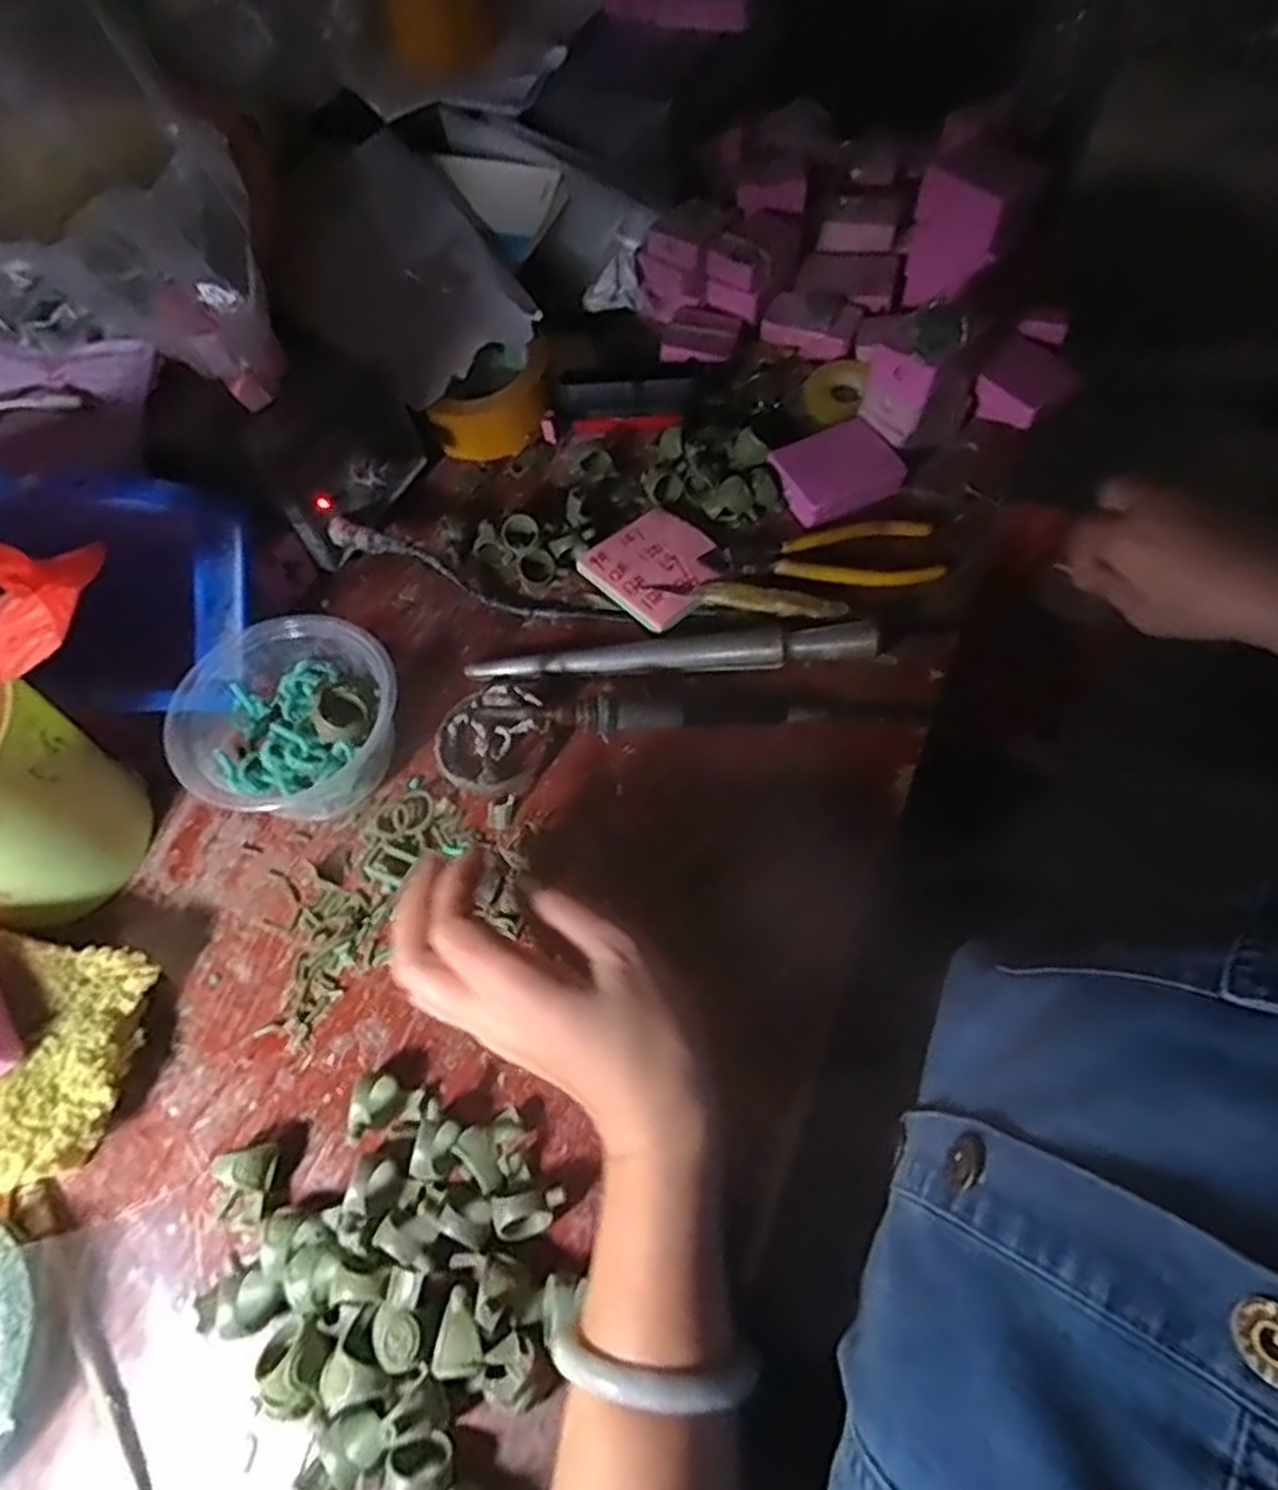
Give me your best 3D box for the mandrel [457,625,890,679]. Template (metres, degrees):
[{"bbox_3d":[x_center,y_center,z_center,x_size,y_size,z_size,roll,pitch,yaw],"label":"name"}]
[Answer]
[{"bbox_3d":[0.021,-0.052,0.450,0.236,0.021,0.024,-4,61,-1],"label":"mandrel"}]

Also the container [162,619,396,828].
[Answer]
[{"bbox_3d":[-0.190,-0.009,0.412,0.113,0.063,0.104,-1,61,1],"label":"container"}]

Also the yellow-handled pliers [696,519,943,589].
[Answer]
[{"bbox_3d":[0.118,-0.121,0.485,0.149,0.010,0.048,-7,61,-2],"label":"yellow-handled pliers"}]

